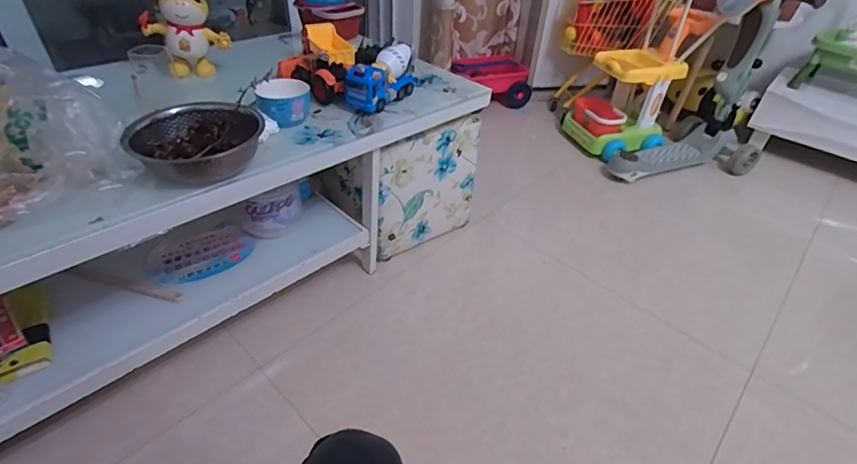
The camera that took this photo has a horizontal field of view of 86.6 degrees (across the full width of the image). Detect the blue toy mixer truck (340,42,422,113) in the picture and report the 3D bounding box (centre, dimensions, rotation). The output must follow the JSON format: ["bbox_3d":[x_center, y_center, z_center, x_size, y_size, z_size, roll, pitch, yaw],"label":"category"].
[{"bbox_3d":[-0.100,-0.360,1.047,0.076,0.102,0.217,24,44,23],"label":"blue toy mixer truck"}]

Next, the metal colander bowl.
[{"bbox_3d":[-0.395,-0.161,0.776,0.201,0.068,0.188,2,40,-2],"label":"metal colander bowl"}]

